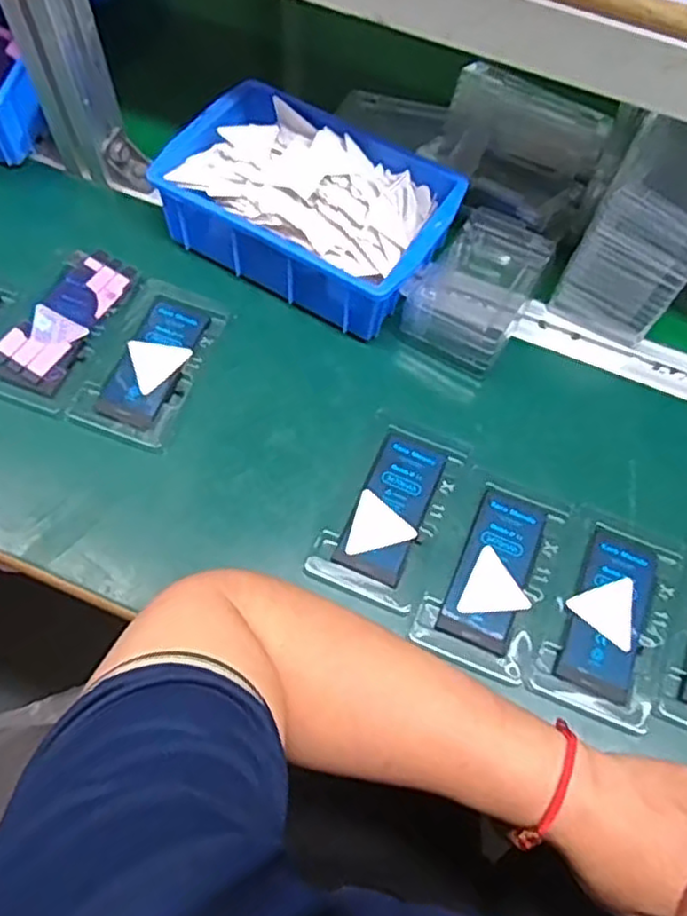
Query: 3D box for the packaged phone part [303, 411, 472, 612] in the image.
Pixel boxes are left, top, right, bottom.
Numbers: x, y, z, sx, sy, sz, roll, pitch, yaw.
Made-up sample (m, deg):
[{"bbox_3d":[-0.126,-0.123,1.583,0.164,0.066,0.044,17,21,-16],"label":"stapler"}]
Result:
[{"bbox_3d":[0.033,0.031,0.466,0.070,0.004,0.125,23,65,8],"label":"packaged phone part"}]

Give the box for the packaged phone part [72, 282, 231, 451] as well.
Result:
[{"bbox_3d":[-0.135,-0.069,0.502,0.067,0.007,0.124,20,64,7],"label":"packaged phone part"}]

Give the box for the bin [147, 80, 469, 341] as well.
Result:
[{"bbox_3d":[-0.025,-0.188,0.533,0.200,0.067,0.133,27,65,10],"label":"bin"}]

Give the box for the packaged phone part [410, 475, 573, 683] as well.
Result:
[{"bbox_3d":[0.096,0.073,0.448,0.066,0.005,0.119,22,65,8],"label":"packaged phone part"}]

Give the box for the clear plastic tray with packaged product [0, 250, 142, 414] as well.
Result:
[{"bbox_3d":[-0.202,-0.096,0.510,0.069,0.007,0.131,21,65,7],"label":"clear plastic tray with packaged product"}]

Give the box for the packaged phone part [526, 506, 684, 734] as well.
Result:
[{"bbox_3d":[0.167,0.096,0.438,0.071,0.005,0.126,21,64,7],"label":"packaged phone part"}]

